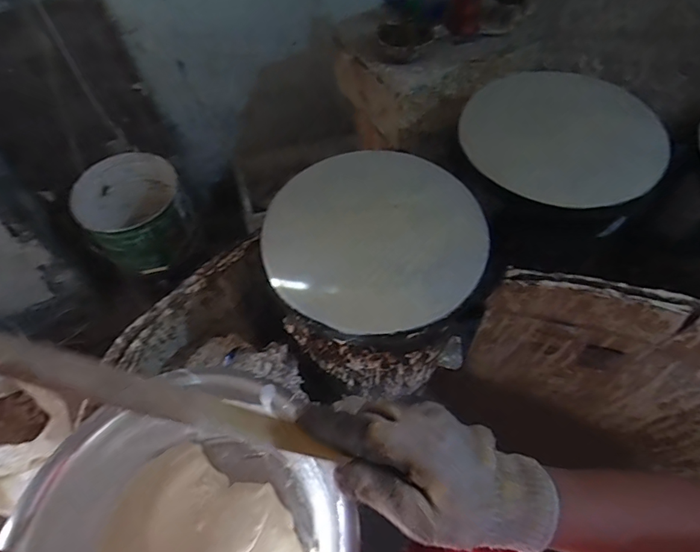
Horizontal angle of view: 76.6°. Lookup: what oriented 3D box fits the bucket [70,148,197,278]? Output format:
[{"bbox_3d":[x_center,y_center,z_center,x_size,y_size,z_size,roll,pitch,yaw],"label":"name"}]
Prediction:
[{"bbox_3d":[-0.658,-0.182,1.415,0.289,0.280,0.309,-1,58,2],"label":"bucket"}]

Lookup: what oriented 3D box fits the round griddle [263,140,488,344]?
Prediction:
[{"bbox_3d":[0.046,-0.079,0.762,0.367,0.042,0.384,-1,58,2],"label":"round griddle"}]

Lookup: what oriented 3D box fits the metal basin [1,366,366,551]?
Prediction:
[{"bbox_3d":[-0.213,0.412,0.678,0.422,0.176,0.460,-1,58,2],"label":"metal basin"}]

